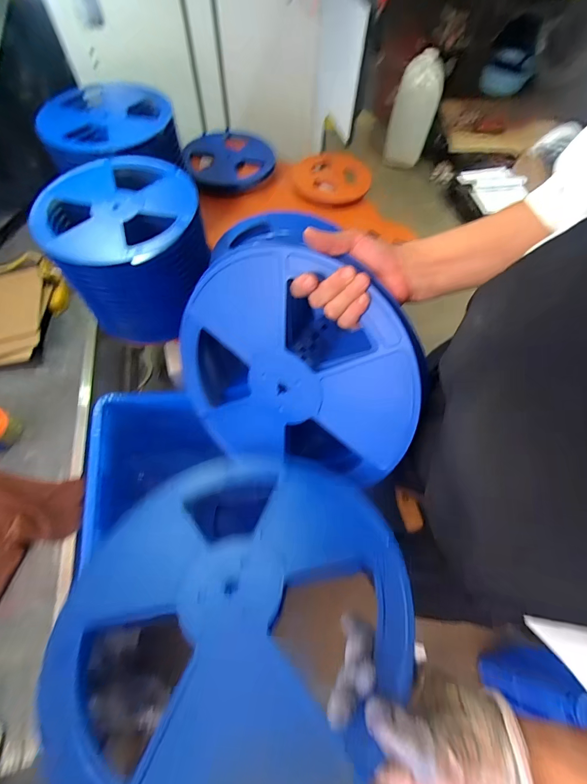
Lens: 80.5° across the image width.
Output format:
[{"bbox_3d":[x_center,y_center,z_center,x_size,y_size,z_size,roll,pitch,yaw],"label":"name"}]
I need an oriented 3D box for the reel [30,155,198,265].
[{"bbox_3d":[-0.360,-0.385,0.718,0.302,0.021,0.327,1,63,-2],"label":"reel"}]

